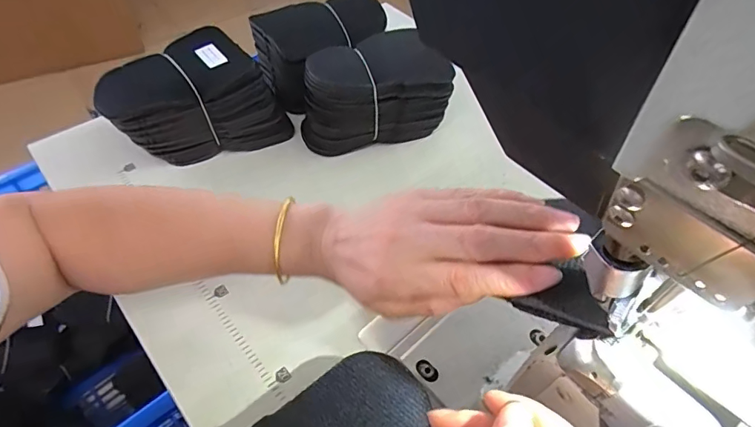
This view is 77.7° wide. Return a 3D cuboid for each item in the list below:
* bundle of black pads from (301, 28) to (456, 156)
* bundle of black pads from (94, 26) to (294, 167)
[{"bbox_3d":[-0.008,-0.129,0.518,0.152,0.103,0.089,-18,54,-17],"label":"bundle of black pads"},{"bbox_3d":[-0.194,-0.119,0.500,0.155,0.109,0.090,-24,56,-21],"label":"bundle of black pads"}]

